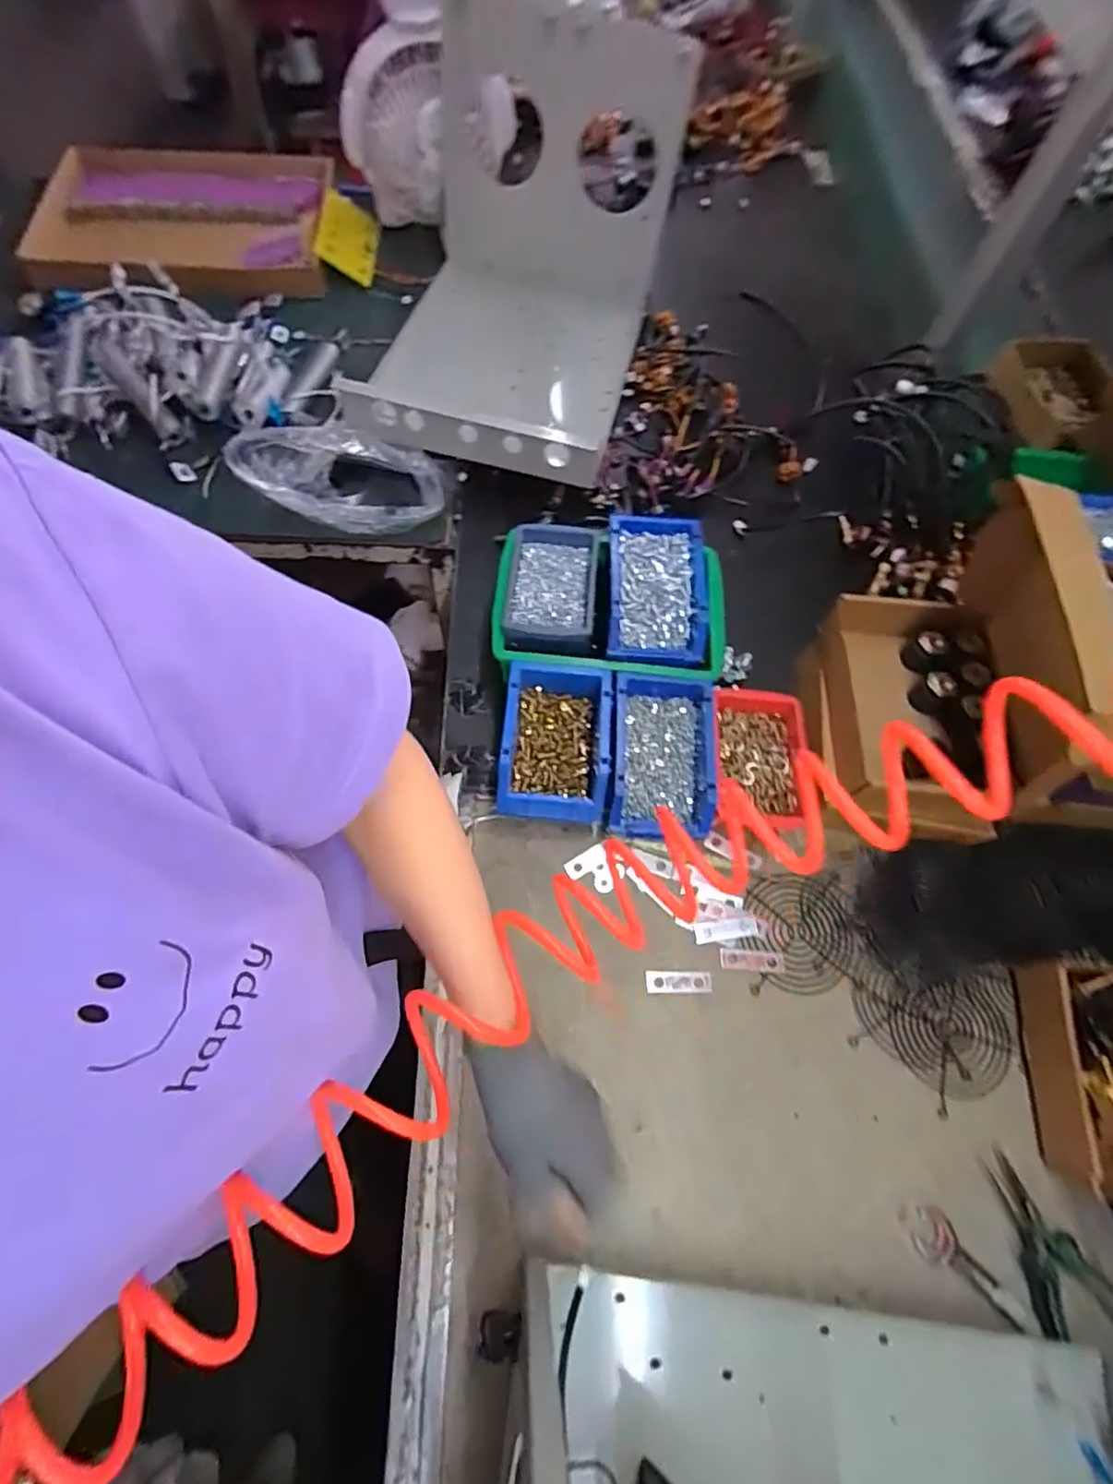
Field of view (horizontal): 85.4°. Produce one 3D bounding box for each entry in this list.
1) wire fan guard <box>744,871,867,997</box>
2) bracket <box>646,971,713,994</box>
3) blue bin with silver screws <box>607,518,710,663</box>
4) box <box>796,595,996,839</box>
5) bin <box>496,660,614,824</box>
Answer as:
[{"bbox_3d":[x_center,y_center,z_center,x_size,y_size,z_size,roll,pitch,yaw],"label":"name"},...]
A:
[{"bbox_3d":[0.243,0.191,0.604,0.111,0.006,0.113,-3,66,-5],"label":"wire fan guard"},{"bbox_3d":[0.118,0.231,0.579,0.062,0.004,0.020,1,66,-3],"label":"bracket"},{"bbox_3d":[0.106,-0.164,0.645,0.102,0.046,0.165,4,66,-2],"label":"blue bin with silver screws"},{"bbox_3d":[0.363,-0.019,0.643,0.169,0.108,0.242,4,66,-2],"label":"box"},{"bbox_3d":[-0.001,0.004,0.626,0.103,0.070,0.151,5,66,-1],"label":"bin"}]

